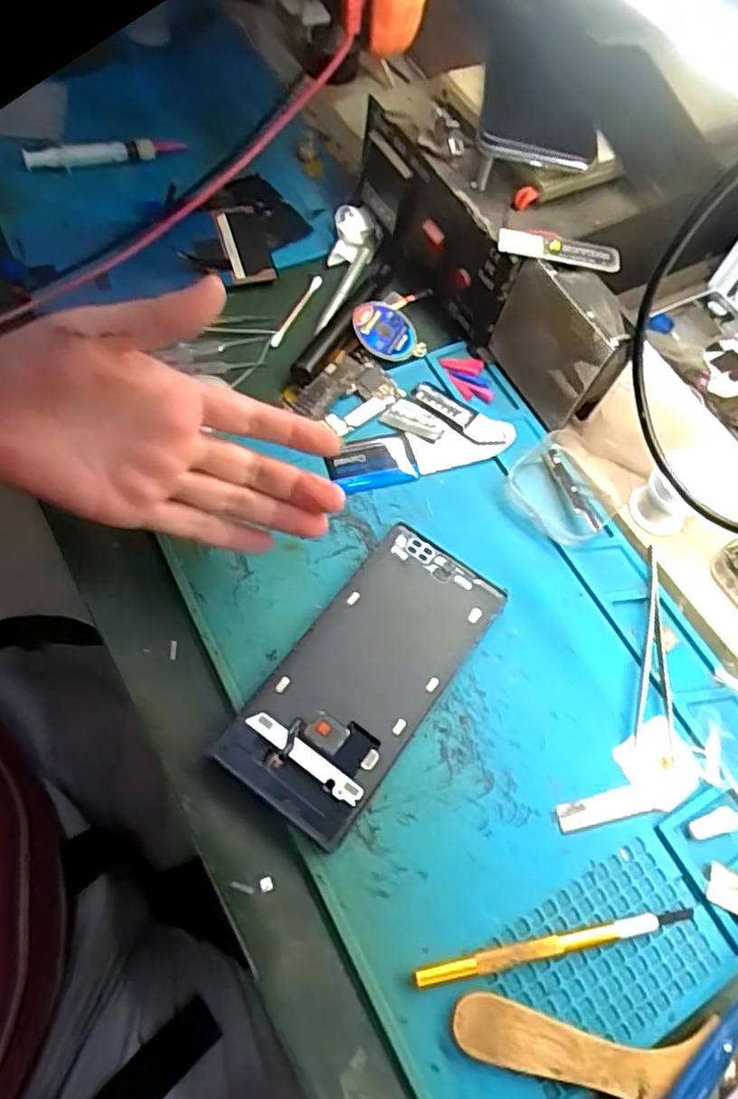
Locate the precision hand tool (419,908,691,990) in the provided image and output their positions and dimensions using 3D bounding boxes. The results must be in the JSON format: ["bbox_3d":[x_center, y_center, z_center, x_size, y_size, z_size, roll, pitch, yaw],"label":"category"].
[{"bbox_3d":[0.087,0.180,0.308,0.134,0.011,0.008,-7,65,-10],"label":"precision hand tool"}]

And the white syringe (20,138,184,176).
[{"bbox_3d":[-0.193,-0.291,0.496,0.112,0.015,0.021,-16,67,-14],"label":"white syringe"}]

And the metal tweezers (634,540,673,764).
[{"bbox_3d":[0.161,0.054,0.383,0.019,0.006,0.119,11,63,-1],"label":"metal tweezers"}]

